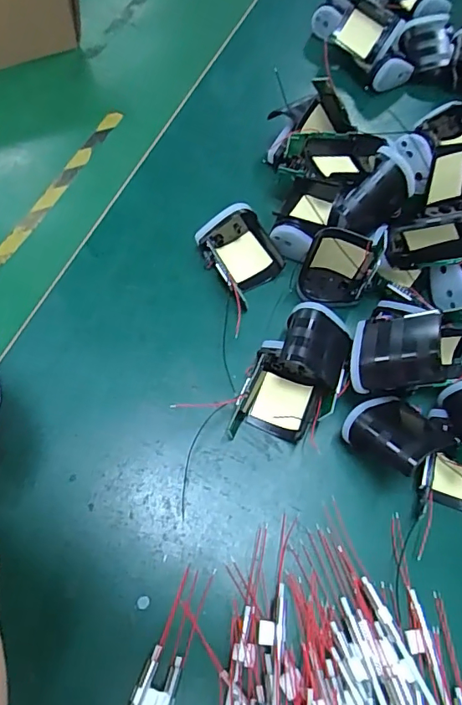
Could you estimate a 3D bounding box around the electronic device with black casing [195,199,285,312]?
[{"bbox_3d":[0.007,-0.056,0.276,0.037,0.021,0.048,-29,69,-17],"label":"electronic device with black casing"}]

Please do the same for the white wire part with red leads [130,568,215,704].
[{"bbox_3d":[-0.029,0.133,0.195,0.016,0.007,0.091,19,64,6],"label":"white wire part with red leads"}]

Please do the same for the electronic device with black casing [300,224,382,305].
[{"bbox_3d":[0.056,-0.045,0.262,0.035,0.037,0.020,17,63,4],"label":"electronic device with black casing"}]

